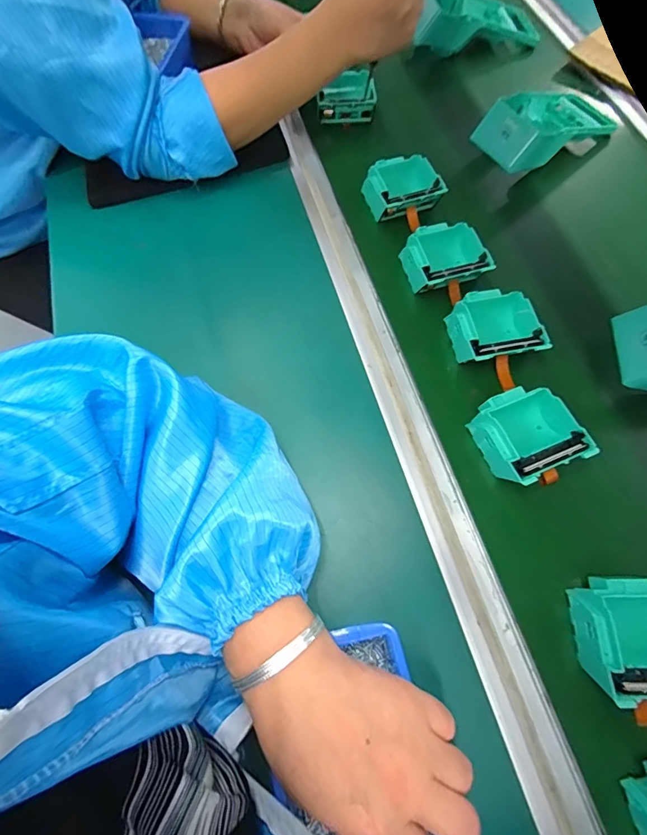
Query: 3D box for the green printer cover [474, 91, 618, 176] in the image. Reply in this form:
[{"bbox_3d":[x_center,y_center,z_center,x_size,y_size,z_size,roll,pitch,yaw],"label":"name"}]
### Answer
[{"bbox_3d":[0.279,-0.363,0.528,0.189,0.059,0.090,-30,70,-10],"label":"green printer cover"}]

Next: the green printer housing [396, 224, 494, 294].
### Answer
[{"bbox_3d":[0.125,-0.168,0.454,0.081,0.041,0.076,-15,68,-4],"label":"green printer housing"}]

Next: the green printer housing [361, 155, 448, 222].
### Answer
[{"bbox_3d":[0.089,-0.264,0.496,0.080,0.040,0.070,-15,68,-4],"label":"green printer housing"}]

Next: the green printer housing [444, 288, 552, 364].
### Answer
[{"bbox_3d":[0.165,-0.086,0.418,0.076,0.039,0.075,-7,68,-1],"label":"green printer housing"}]

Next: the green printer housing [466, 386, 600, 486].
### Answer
[{"bbox_3d":[0.176,0.014,0.376,0.077,0.039,0.082,-22,69,-7],"label":"green printer housing"}]

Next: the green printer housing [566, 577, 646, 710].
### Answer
[{"bbox_3d":[0.228,0.161,0.314,0.075,0.041,0.078,1,68,3],"label":"green printer housing"}]

